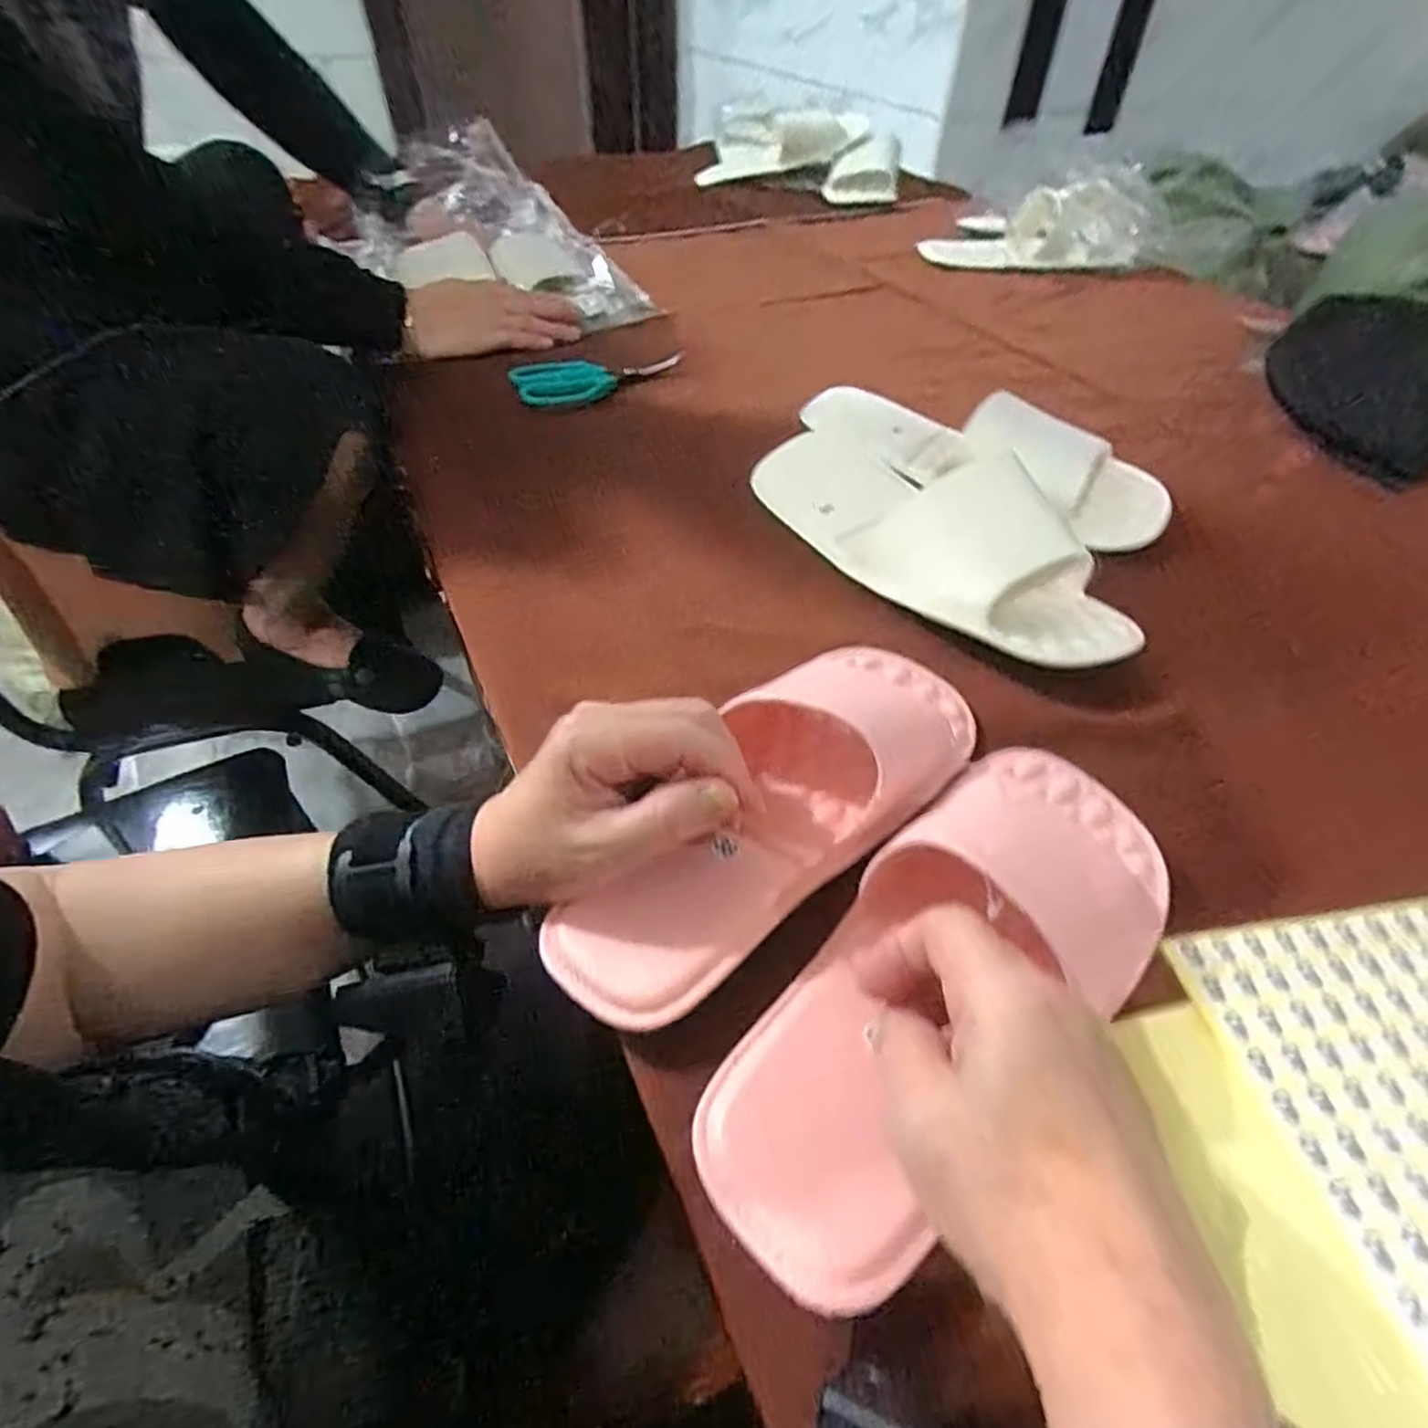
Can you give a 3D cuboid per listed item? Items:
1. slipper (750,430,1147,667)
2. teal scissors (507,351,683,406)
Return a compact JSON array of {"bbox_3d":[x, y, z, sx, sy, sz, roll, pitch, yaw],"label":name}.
[{"bbox_3d":[0.132,-0.125,0.453,0.098,0.055,0.267,-25,52,-23],"label":"slipper"},{"bbox_3d":[-0.106,-0.310,0.675,0.154,0.026,0.040,-19,50,-18],"label":"teal scissors"}]

